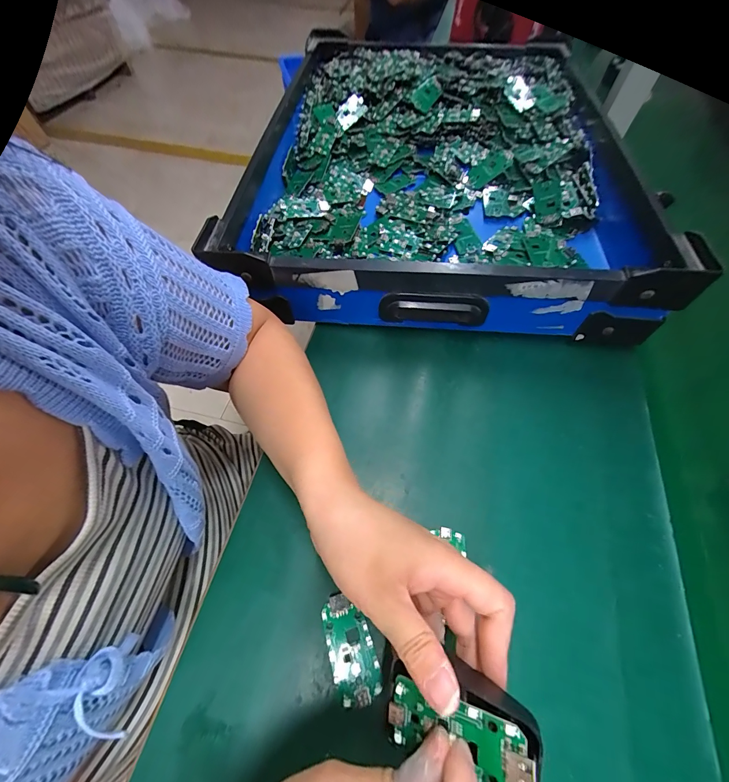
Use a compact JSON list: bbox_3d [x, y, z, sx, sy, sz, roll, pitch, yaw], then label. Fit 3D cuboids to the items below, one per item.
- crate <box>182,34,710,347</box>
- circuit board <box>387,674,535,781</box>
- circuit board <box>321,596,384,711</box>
[{"bbox_3d":[0.103,-0.313,0.464,0.453,0.090,0.555,5,60,3],"label":"crate"},{"bbox_3d":[0.041,0.159,0.156,0.064,0.005,0.030,1,82,29],"label":"circuit board"},{"bbox_3d":[-0.010,0.177,0.237,0.031,0.004,0.063,-16,61,-9],"label":"circuit board"}]

